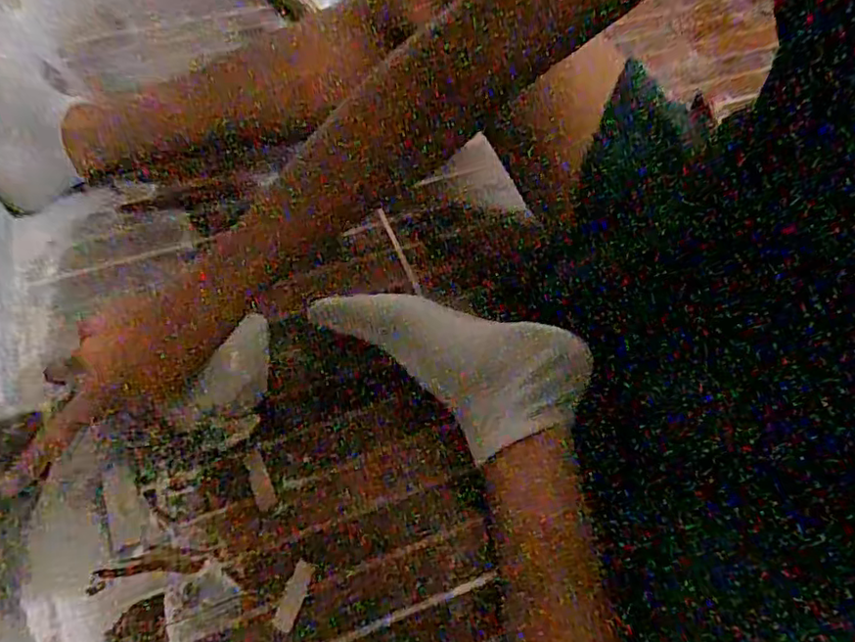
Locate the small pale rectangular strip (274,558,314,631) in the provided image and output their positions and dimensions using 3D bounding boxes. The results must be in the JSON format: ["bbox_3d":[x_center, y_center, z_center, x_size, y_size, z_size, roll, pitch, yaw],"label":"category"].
[{"bbox_3d":[-0.097,0.198,0.426,0.015,0.004,0.046,16,58,7],"label":"small pale rectangular strip"}]

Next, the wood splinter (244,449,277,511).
[{"bbox_3d":[-0.134,0.127,0.470,0.015,0.005,0.048,-22,61,-16],"label":"wood splinter"}]

